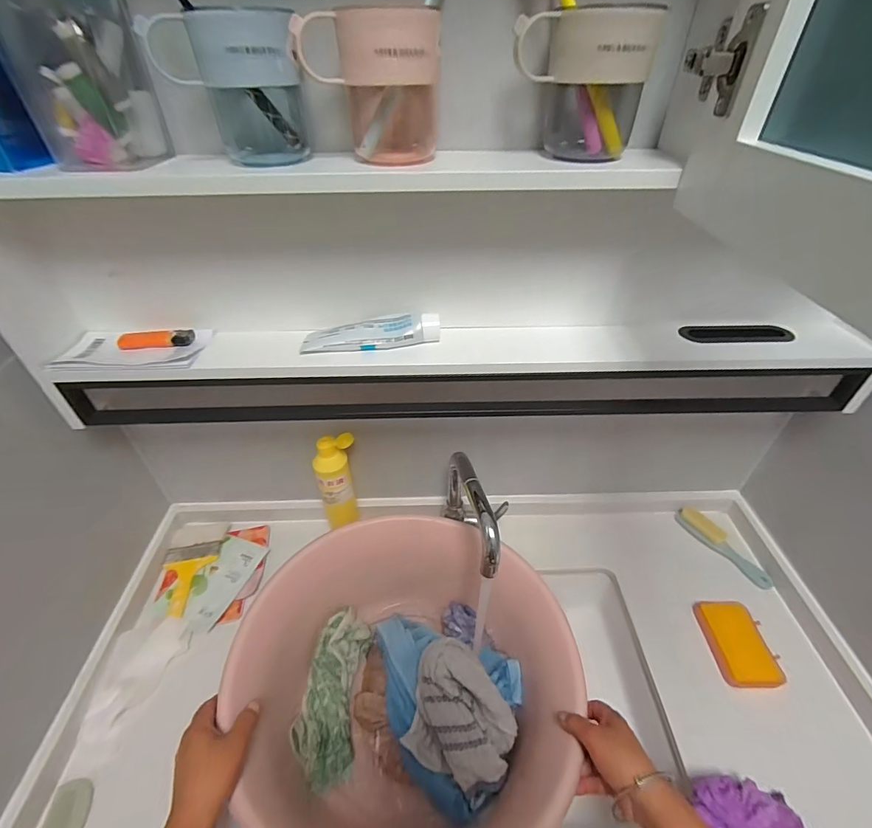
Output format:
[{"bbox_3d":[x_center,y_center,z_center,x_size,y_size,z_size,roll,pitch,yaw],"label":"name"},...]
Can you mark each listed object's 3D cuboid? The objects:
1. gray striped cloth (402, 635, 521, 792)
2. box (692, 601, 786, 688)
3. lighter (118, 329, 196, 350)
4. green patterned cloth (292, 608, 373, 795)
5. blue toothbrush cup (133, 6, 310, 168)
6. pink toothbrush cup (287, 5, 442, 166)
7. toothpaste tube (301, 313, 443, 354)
[{"bbox_3d":[0.036,0.381,0.551,0.136,0.075,0.131,17,44,19],"label":"gray striped cloth"},{"bbox_3d":[0.443,0.336,0.628,0.077,0.031,0.118,-1,41,-1],"label":"box"},{"bbox_3d":[-0.341,-0.091,0.517,0.085,0.014,0.029,-4,41,-4],"label":"lighter"},{"bbox_3d":[-0.151,0.403,0.624,0.078,0.061,0.206,2,41,2],"label":"green patterned cloth"},{"bbox_3d":[-0.173,-0.285,0.378,0.106,0.104,0.093,-7,41,-8],"label":"blue toothbrush cup"},{"bbox_3d":[-0.055,-0.281,0.374,0.115,0.101,0.069,0,41,0],"label":"pink toothbrush cup"},{"bbox_3d":[-0.077,-0.098,0.508,0.162,0.029,0.041,-1,41,-2],"label":"toothpaste tube"}]

